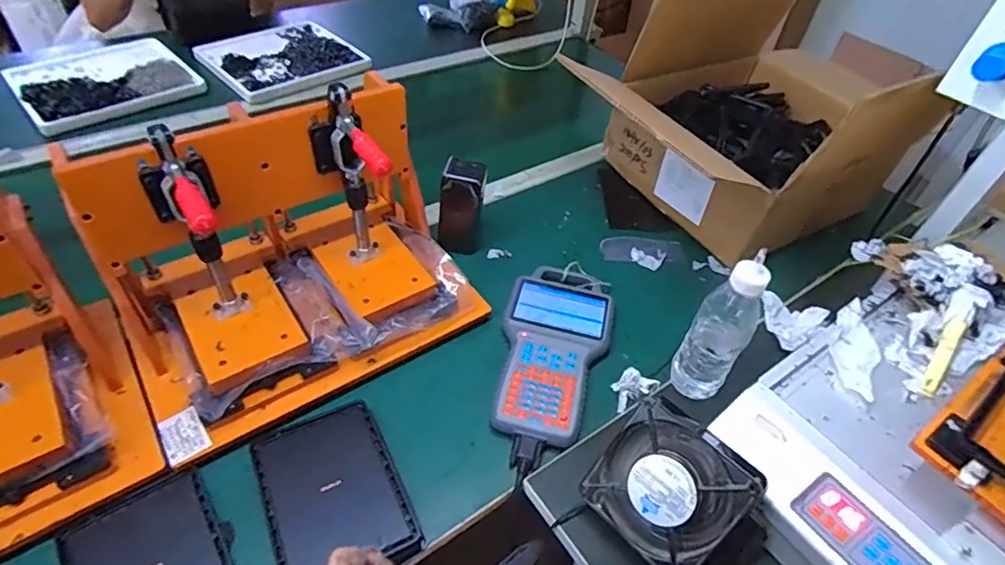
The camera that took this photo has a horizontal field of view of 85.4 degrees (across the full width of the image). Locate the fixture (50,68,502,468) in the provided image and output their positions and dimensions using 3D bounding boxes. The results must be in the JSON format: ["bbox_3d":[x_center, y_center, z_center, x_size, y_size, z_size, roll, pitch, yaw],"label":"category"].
[{"bbox_3d":[-0.231,-0.037,0.594,0.368,0.252,0.236,-26,54,-27],"label":"fixture"}]

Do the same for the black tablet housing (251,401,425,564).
[{"bbox_3d":[-0.164,0.201,0.524,0.123,0.026,0.170,-19,51,-22],"label":"black tablet housing"}]

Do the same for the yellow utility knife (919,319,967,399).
[{"bbox_3d":[0.428,0.073,0.529,0.014,0.005,0.096,32,69,23],"label":"yellow utility knife"}]

